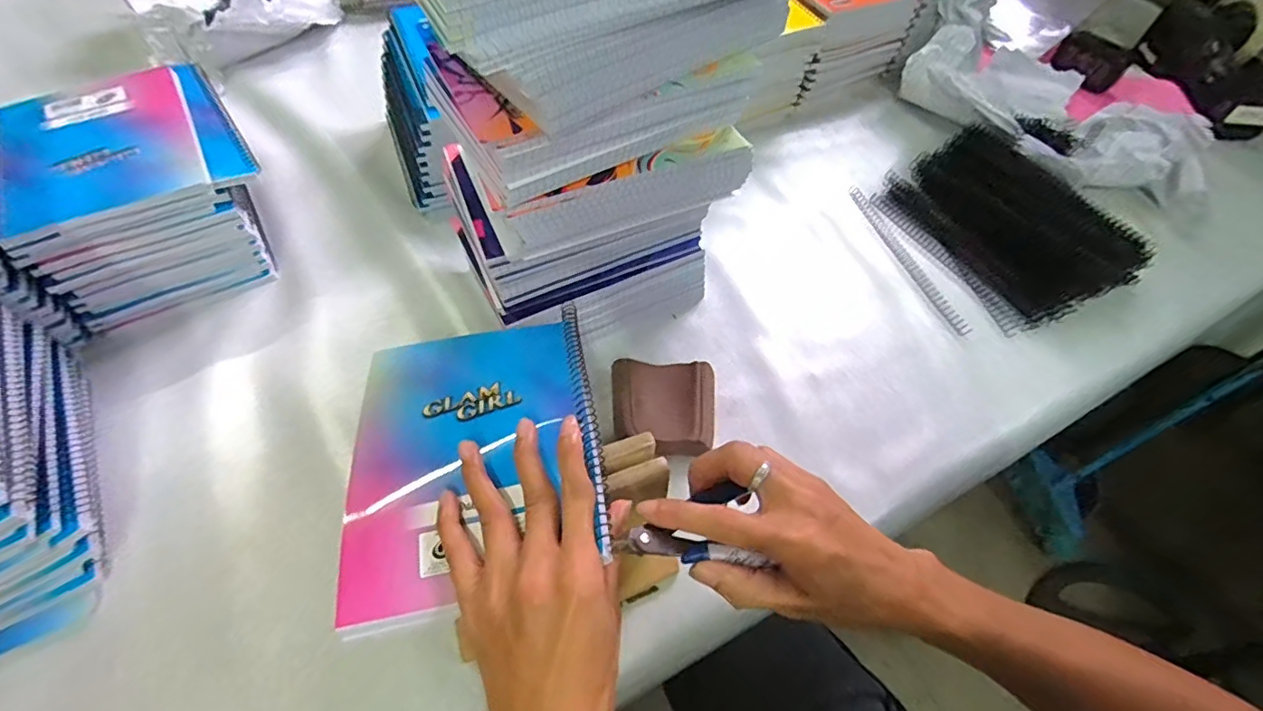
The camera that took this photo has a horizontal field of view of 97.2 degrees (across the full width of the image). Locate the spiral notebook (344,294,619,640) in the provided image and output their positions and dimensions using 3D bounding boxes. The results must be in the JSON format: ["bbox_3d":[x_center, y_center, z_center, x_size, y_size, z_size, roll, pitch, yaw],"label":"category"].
[{"bbox_3d":[-0.095,0.051,0.351,0.150,0.017,0.195,-13,46,-5],"label":"spiral notebook"}]

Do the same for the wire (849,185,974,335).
[{"bbox_3d":[0.291,-0.107,0.594,0.018,0.015,0.215,-13,58,-11],"label":"wire"}]

